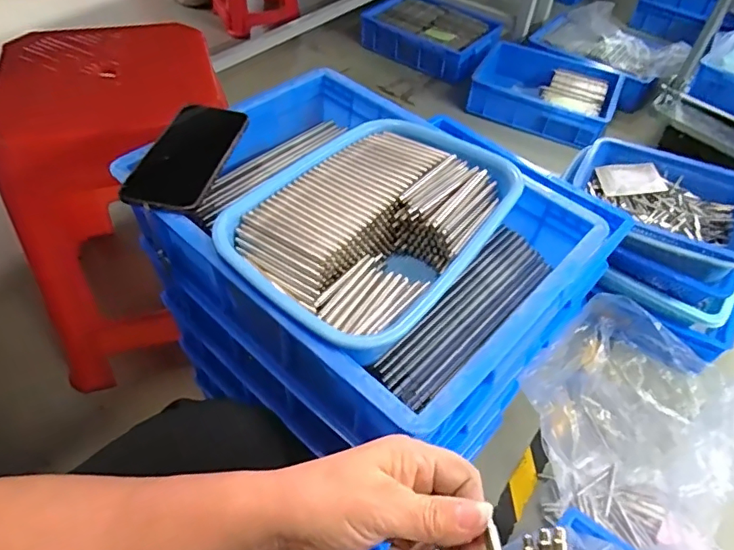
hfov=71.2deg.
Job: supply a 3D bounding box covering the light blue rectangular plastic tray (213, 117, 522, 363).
[{"bbox_3d":[0.010,-0.052,0.510,0.207,0.070,0.292,34,55,22],"label":"light blue rectangular plastic tray"}]

